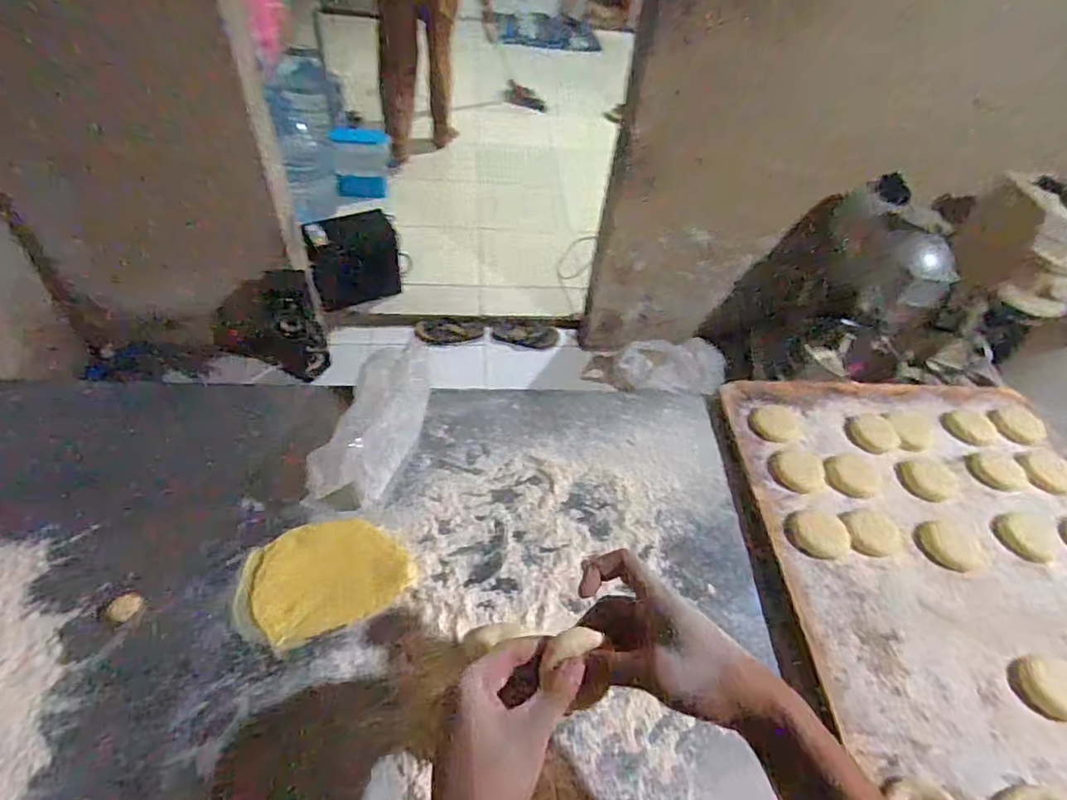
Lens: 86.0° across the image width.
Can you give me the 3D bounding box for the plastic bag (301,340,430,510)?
[{"bbox_3d":[-0.165,0.020,0.633,0.071,0.069,0.227,15,48,6],"label":"plastic bag"}]

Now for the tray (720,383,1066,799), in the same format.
[{"bbox_3d":[0.461,0.208,0.553,0.408,0.029,0.597,0,51,-6],"label":"tray"}]

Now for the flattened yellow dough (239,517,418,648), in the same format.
[{"bbox_3d":[-0.201,0.167,0.552,0.152,0.011,0.113,-17,54,-19],"label":"flattened yellow dough"}]

